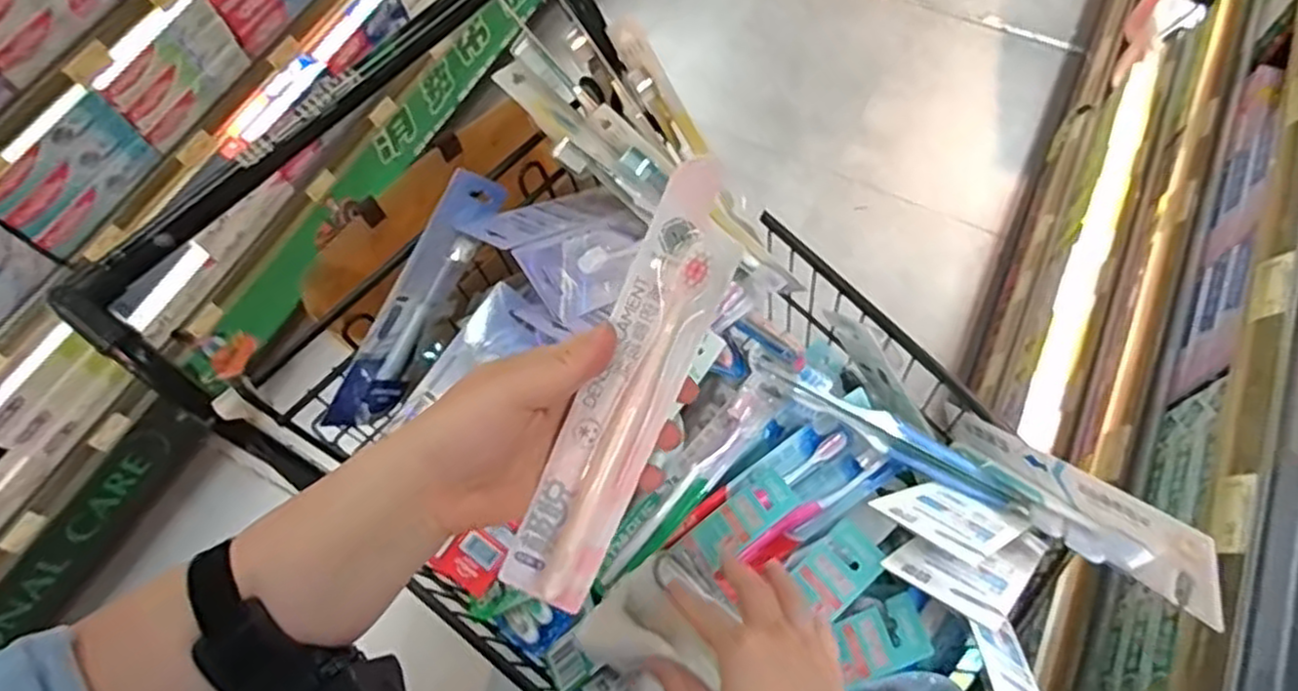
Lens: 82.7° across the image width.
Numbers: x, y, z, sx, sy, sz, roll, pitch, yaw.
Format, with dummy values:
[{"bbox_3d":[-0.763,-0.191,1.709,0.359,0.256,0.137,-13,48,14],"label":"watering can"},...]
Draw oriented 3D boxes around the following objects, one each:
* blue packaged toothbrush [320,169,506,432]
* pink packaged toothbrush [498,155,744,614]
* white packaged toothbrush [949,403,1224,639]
[{"bbox_3d":[-0.192,-0.031,0.613,0.023,0.056,0.235,34,100,16],"label":"blue packaged toothbrush"},{"bbox_3d":[-0.010,0.025,0.353,0.045,0.016,0.224,25,100,13],"label":"pink packaged toothbrush"},{"bbox_3d":[0.294,0.108,0.532,0.018,0.064,0.236,-23,22,-7],"label":"white packaged toothbrush"}]

